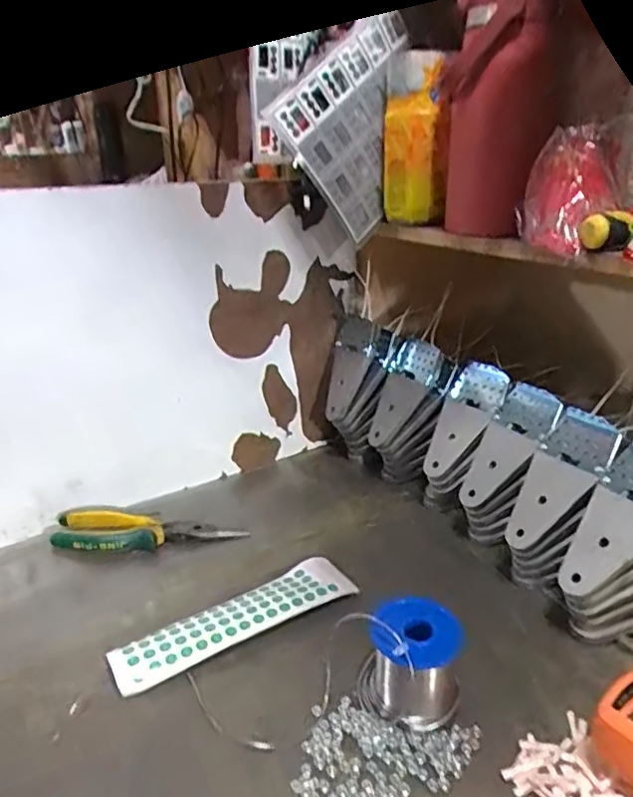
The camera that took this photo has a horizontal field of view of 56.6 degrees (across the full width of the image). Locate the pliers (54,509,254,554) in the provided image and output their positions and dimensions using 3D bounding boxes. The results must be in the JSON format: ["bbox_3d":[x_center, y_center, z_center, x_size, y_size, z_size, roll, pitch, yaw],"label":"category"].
[{"bbox_3d":[-0.178,0.144,0.625,0.194,0.031,0.051,0,23,3],"label":"pliers"}]

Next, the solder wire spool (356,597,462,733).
[{"bbox_3d":[0.068,0.195,0.437,0.070,0.064,0.065,1,23,6],"label":"solder wire spool"}]

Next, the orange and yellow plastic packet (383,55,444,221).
[{"bbox_3d":[0.099,-0.275,0.627,0.066,0.158,0.022,17,29,36],"label":"orange and yellow plastic packet"}]

